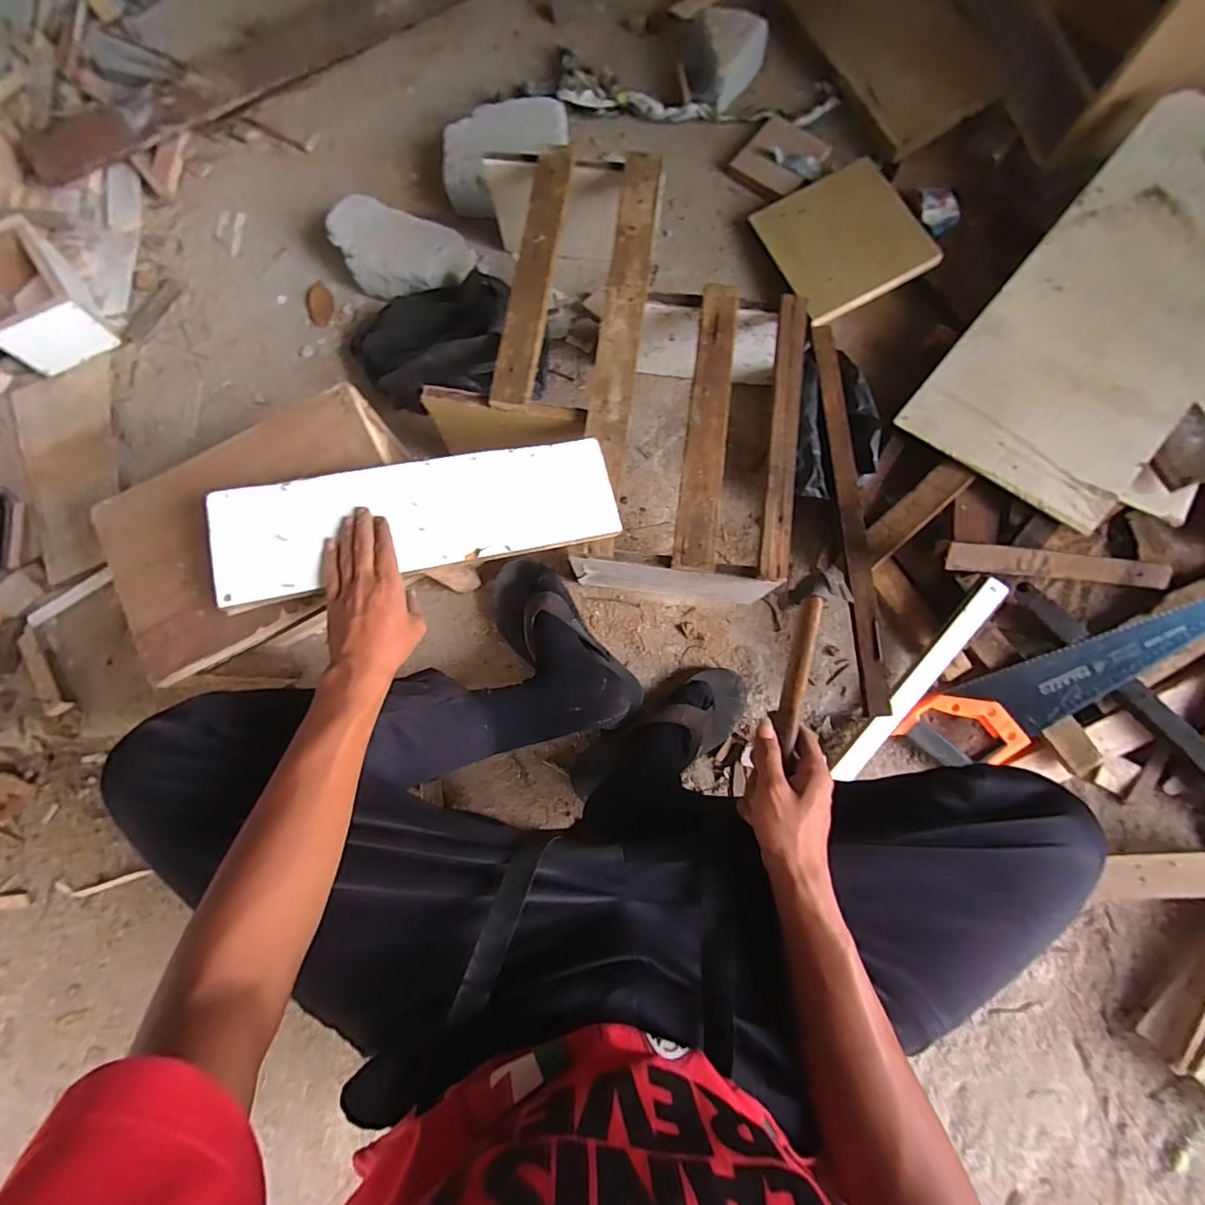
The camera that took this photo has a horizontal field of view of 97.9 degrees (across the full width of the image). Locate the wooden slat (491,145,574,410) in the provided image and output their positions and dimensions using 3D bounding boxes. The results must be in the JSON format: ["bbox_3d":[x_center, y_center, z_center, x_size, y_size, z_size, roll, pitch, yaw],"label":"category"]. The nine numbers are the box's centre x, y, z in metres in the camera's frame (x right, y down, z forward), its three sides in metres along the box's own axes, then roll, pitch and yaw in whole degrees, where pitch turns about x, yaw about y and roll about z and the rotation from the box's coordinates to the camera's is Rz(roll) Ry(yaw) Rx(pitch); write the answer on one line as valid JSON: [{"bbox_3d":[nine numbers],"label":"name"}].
[{"bbox_3d":[-0.085,-0.420,0.664,0.047,0.022,0.374,8,80,4],"label":"wooden slat"}]

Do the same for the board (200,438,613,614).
[{"bbox_3d":[-0.184,-0.091,0.549,0.397,0.016,0.122,-11,81,-13],"label":"board"}]

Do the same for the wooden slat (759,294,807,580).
[{"bbox_3d":[0.216,-0.201,0.619,0.031,0.015,0.351,7,80,4],"label":"wooden slat"}]

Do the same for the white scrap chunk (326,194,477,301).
[{"bbox_3d":[-0.323,-0.535,0.815,0.215,0.103,0.104,10,82,4],"label":"white scrap chunk"}]

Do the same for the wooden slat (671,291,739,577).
[{"bbox_3d":[0.126,-0.215,0.626,0.048,0.017,0.360,7,80,4],"label":"wooden slat"}]

